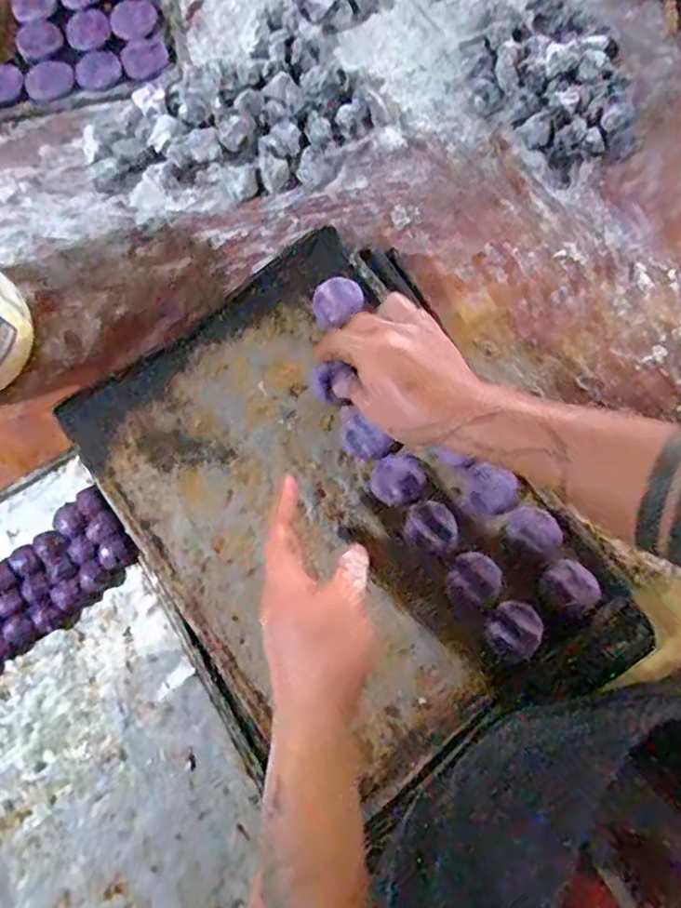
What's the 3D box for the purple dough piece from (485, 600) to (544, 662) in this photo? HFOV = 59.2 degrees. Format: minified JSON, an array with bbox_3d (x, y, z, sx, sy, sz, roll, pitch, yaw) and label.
[{"bbox_3d":[0.147,0.149,0.507,0.046,0.007,0.045,0,79,0],"label":"purple dough piece"}]

